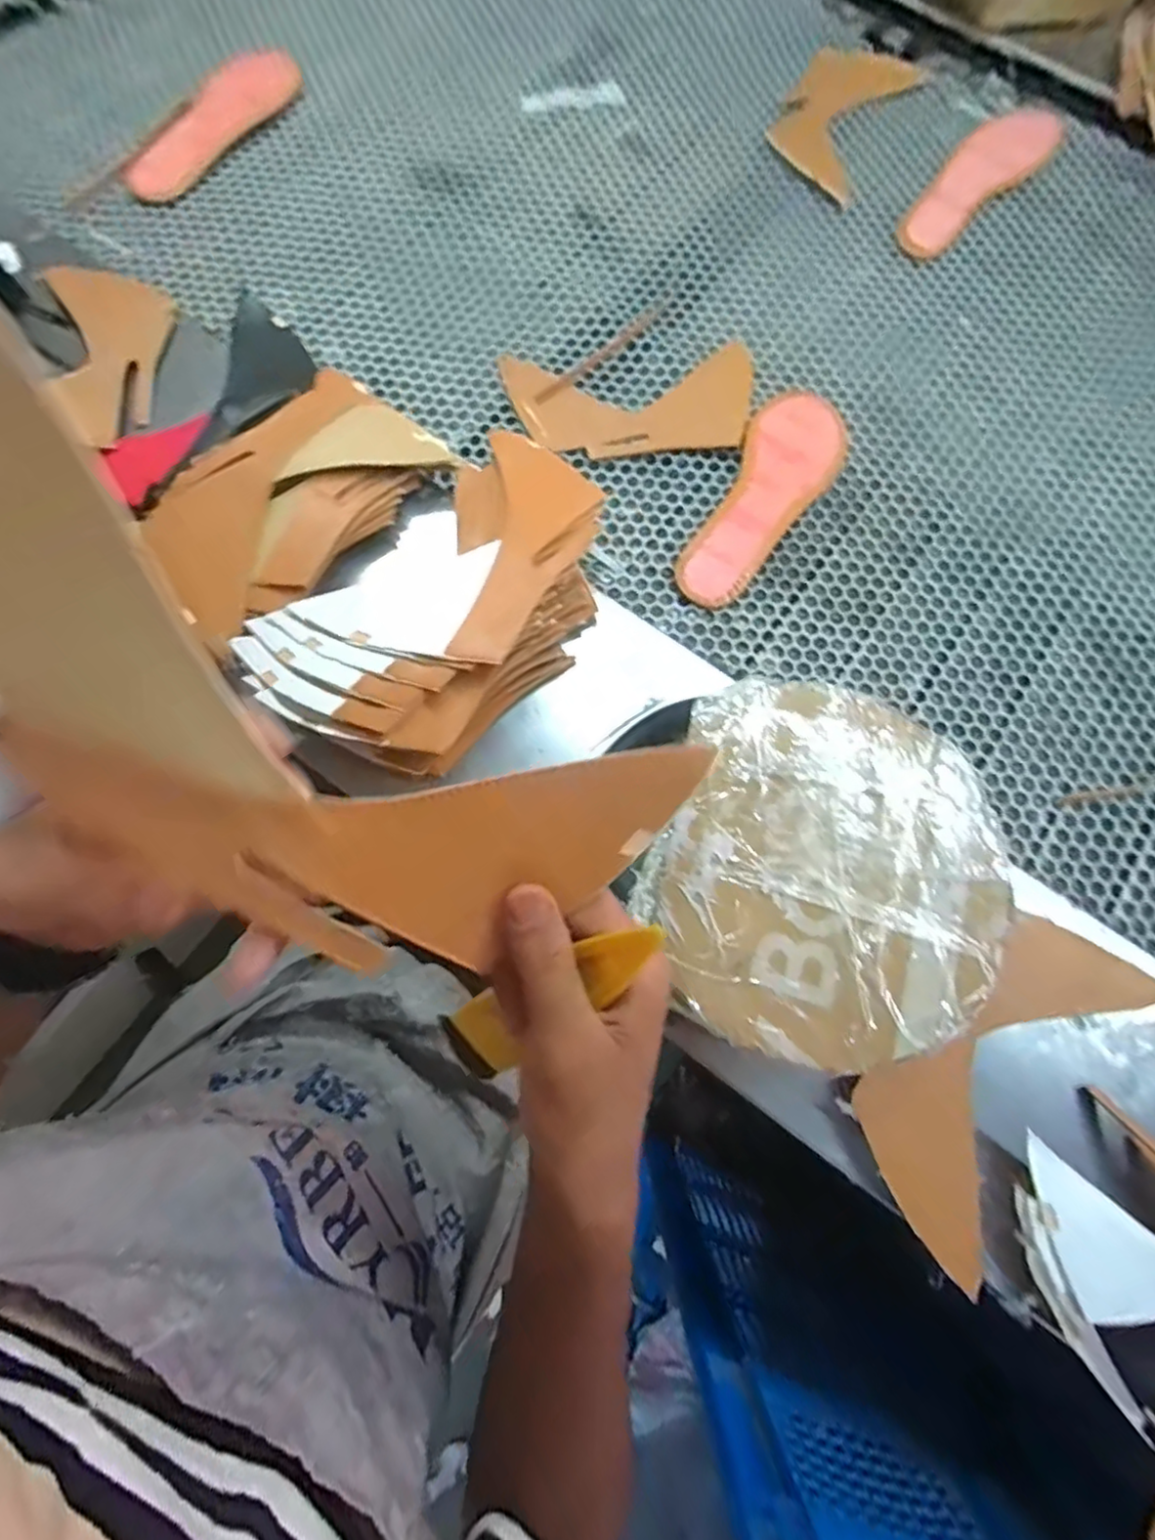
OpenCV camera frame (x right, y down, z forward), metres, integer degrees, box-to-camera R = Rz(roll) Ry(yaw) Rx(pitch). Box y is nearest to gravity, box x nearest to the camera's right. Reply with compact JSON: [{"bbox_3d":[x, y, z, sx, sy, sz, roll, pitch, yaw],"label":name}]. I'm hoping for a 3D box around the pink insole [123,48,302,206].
[{"bbox_3d":[-0.372,-0.681,0.670,0.066,0.021,0.249,26,75,6],"label":"pink insole"}]

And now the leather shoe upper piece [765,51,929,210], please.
[{"bbox_3d":[0.298,-0.743,0.724,0.118,0.010,0.235,29,77,6],"label":"leather shoe upper piece"}]

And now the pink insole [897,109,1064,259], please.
[{"bbox_3d":[0.432,-0.643,0.693,0.260,0.006,0.077,-43,79,-12],"label":"pink insole"}]

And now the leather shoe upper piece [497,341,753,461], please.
[{"bbox_3d":[0.051,-0.343,0.598,0.231,0.006,0.119,-4,74,-2],"label":"leather shoe upper piece"}]

